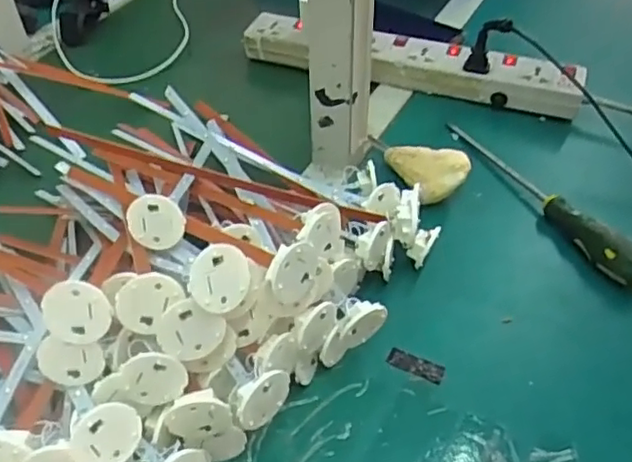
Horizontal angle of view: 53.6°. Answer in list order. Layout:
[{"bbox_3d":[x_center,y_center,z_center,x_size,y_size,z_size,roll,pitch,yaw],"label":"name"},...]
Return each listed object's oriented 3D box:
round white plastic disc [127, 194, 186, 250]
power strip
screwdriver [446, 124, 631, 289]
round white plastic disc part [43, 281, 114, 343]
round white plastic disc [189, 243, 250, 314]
[{"bbox_3d":[-0.109,-0.006,0.425,0.038,0.037,0.004,5,17,-4],"label":"round white plastic disc"},{"bbox_3d":[0.100,-0.193,0.717,0.388,0.045,0.061,15,48,15],"label":"power strip"},{"bbox_3d":[0.204,-0.036,0.573,0.025,0.030,0.250,-20,49,-17],"label":"screwdriver"},{"bbox_3d":[-0.137,0.047,0.359,0.038,0.036,0.004,38,9,-9],"label":"round white plastic disc part"},{"bbox_3d":[-0.054,0.027,0.357,0.037,0.039,0.004,-44,27,-25],"label":"round white plastic disc"}]

